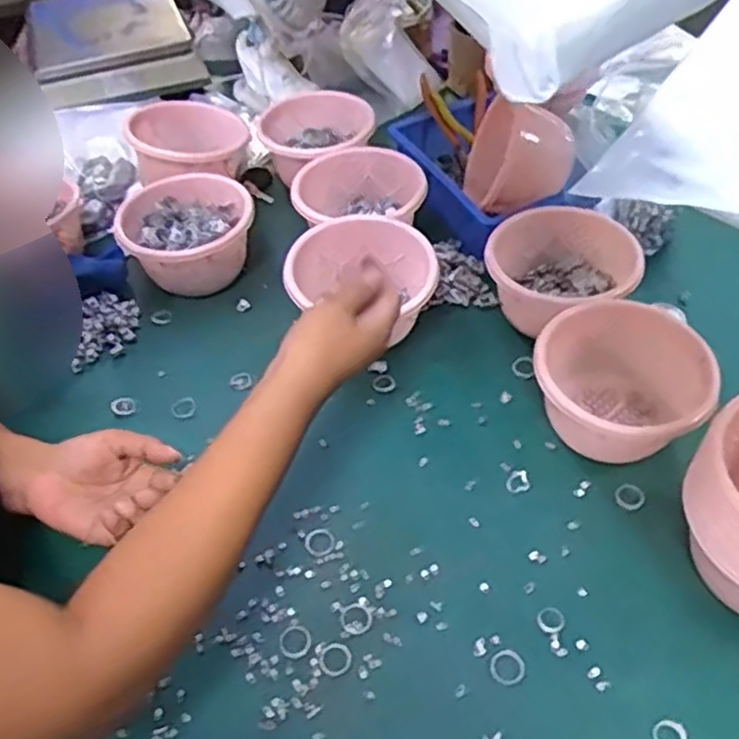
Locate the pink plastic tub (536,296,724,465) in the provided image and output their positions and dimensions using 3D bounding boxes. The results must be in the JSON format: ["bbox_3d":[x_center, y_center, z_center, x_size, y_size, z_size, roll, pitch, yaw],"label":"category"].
[{"bbox_3d":[0.222,0.018,0.648,0.142,0.093,0.135,-2,48,2],"label":"pink plastic tub"}]

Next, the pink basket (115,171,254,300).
[{"bbox_3d":[-0.201,-0.142,0.825,0.142,0.096,0.125,-21,50,-15],"label":"pink basket"}]

